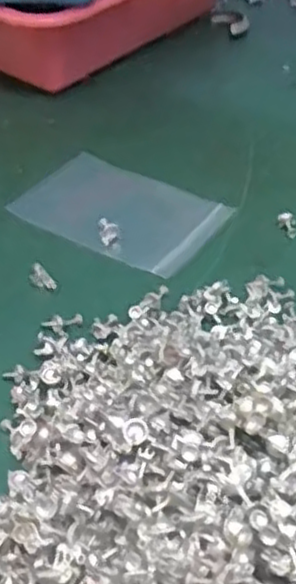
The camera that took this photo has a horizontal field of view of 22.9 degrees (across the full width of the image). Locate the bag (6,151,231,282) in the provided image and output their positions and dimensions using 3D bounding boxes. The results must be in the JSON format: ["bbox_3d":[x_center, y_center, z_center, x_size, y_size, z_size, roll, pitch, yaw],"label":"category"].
[{"bbox_3d":[-0.017,-0.053,0.460,0.123,0.010,0.081,26,49,24],"label":"bag"}]

